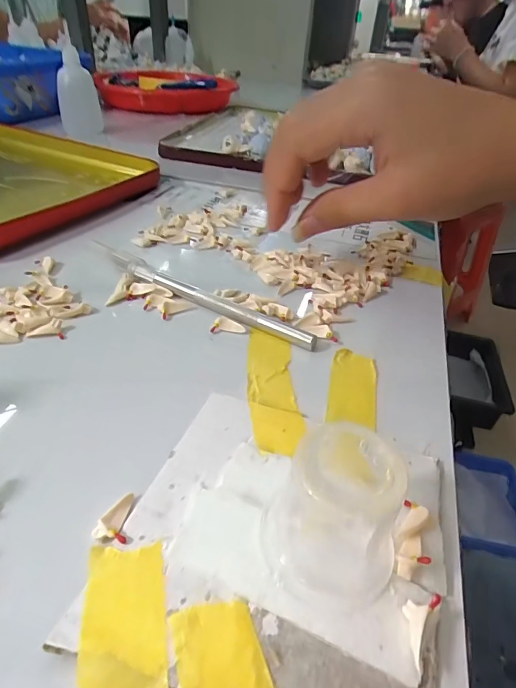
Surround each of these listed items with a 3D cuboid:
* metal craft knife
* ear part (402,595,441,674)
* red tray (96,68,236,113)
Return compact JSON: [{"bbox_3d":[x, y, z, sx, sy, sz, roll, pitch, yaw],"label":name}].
[{"bbox_3d":[-0.033,-0.028,0.229,0.141,0.009,0.011,24,42,24],"label":"metal craft knife"},{"bbox_3d":[0.039,0.070,0.106,0.006,0.010,0.016,23,41,23],"label":"ear part"},{"bbox_3d":[-0.137,-0.394,0.664,0.200,0.036,0.193,4,38,-1],"label":"red tray"}]

